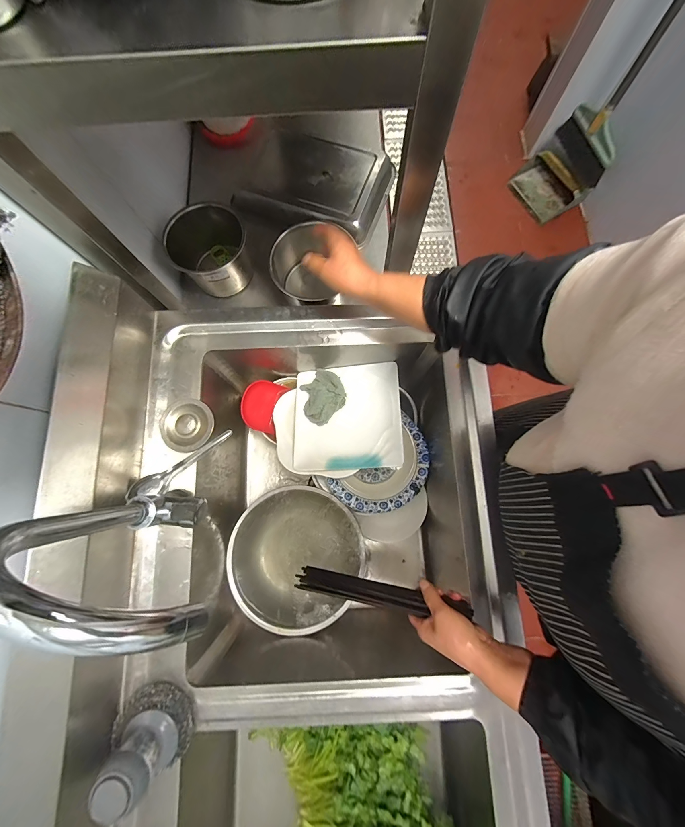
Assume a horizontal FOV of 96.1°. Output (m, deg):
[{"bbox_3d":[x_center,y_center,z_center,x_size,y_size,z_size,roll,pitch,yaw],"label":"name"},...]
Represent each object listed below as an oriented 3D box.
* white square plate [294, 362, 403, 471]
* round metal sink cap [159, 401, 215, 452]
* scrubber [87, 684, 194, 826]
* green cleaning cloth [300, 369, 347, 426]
[{"bbox_3d":[0.009,0.003,0.620,0.209,0.035,0.217,-5,67,13],"label":"white square plate"},{"bbox_3d":[-0.245,0.018,0.488,0.074,0.011,0.080,2,83,-16],"label":"round metal sink cap"},{"bbox_3d":[-0.242,0.399,0.369,0.091,0.095,0.079,26,80,6],"label":"scrubber"},{"bbox_3d":[-0.041,-0.039,0.631,0.089,0.033,0.111,-15,79,-2],"label":"green cleaning cloth"}]

